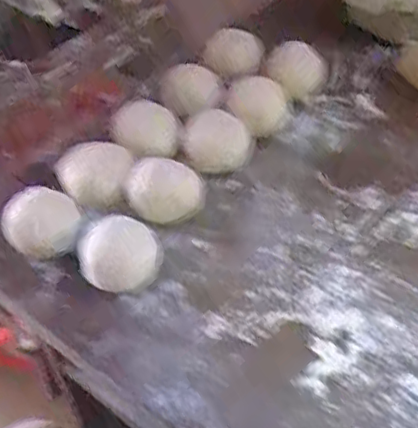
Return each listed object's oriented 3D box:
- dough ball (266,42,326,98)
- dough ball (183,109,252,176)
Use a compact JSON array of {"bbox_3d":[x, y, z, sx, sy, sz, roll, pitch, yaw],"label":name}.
[{"bbox_3d":[0.075,-0.122,0.532,0.048,0.043,0.049,-2,47,2],"label":"dough ball"},{"bbox_3d":[0.007,-0.054,0.487,0.050,0.031,0.046,-2,47,2],"label":"dough ball"}]

